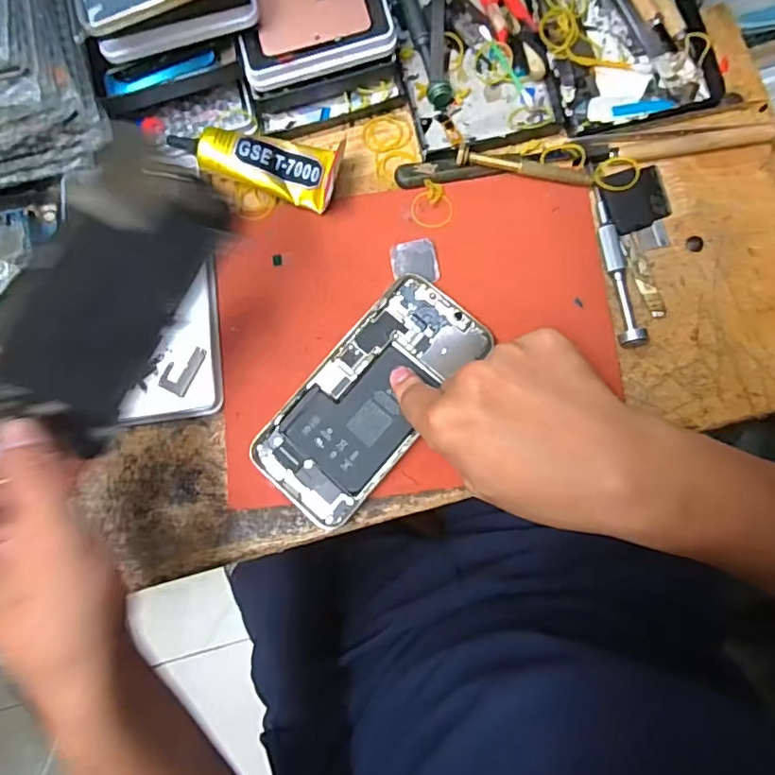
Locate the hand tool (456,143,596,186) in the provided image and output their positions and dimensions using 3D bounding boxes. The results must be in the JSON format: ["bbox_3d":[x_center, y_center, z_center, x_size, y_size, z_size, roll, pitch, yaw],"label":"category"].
[{"bbox_3d":[0.092,-0.148,0.367,0.092,0.014,0.012,8,82,5],"label":"hand tool"}]

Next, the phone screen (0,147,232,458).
[{"bbox_3d":[-0.137,-0.041,0.266,0.011,0.074,0.145,33,94,40],"label":"phone screen"}]

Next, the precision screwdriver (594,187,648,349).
[{"bbox_3d":[0.148,-0.078,0.355,0.018,0.011,0.106,-11,81,2],"label":"precision screwdriver"}]

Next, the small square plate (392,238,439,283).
[{"bbox_3d":[0.019,-0.084,0.366,0.029,0.004,0.030,-7,81,2],"label":"small square plate"}]

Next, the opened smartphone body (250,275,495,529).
[{"bbox_3d":[-0.012,0.006,0.350,0.074,0.008,0.161,38,85,5],"label":"opened smartphone body"}]

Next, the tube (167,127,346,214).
[{"bbox_3d":[-0.090,-0.155,0.376,0.118,0.024,0.041,14,82,5],"label":"tube"}]

